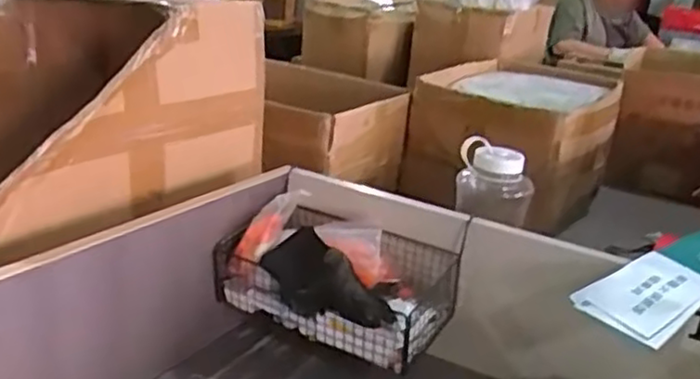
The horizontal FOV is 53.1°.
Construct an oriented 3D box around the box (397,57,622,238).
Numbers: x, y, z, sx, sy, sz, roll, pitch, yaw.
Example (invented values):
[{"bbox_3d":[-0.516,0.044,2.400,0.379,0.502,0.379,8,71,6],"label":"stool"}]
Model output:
[{"bbox_3d":[0.329,-0.100,1.505,0.365,0.240,0.376,19,24,33],"label":"box"}]

